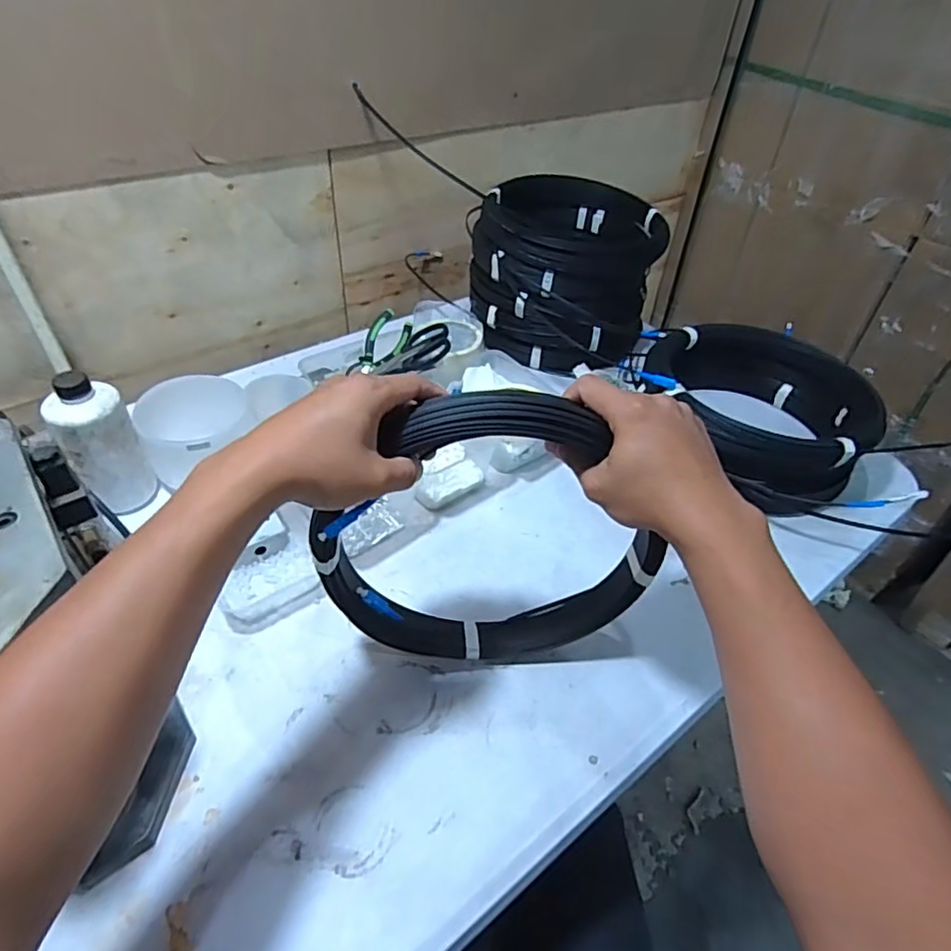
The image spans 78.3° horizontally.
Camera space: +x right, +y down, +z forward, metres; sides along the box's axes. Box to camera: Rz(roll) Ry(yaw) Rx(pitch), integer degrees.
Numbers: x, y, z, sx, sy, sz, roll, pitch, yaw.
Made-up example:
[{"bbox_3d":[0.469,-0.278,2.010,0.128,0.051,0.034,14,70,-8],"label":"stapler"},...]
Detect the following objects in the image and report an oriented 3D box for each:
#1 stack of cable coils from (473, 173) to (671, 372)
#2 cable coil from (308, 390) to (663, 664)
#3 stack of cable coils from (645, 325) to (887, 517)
[{"bbox_3d":[0.139,-0.322,0.921,0.274,0.186,0.276,12,43,8],"label":"stack of cable coils"},{"bbox_3d":[0.015,0.060,0.475,0.271,0.273,0.046,-1,43,-5],"label":"cable coil"},{"bbox_3d":[0.358,-0.077,0.764,0.281,0.109,0.288,10,43,6],"label":"stack of cable coils"}]

